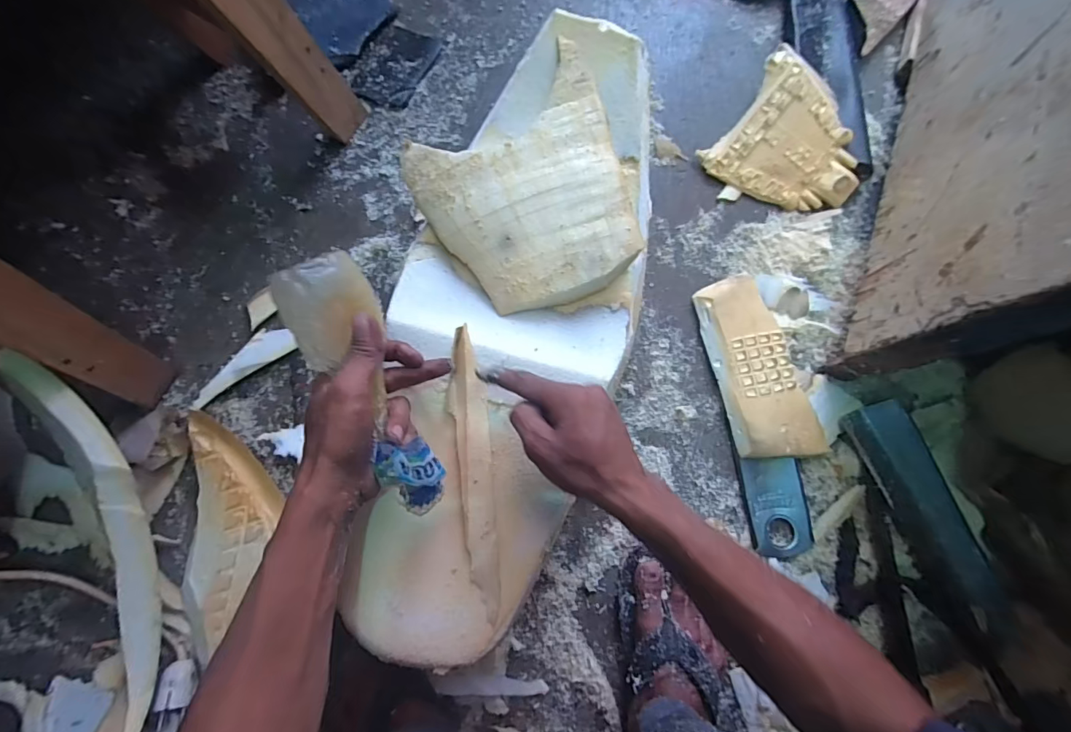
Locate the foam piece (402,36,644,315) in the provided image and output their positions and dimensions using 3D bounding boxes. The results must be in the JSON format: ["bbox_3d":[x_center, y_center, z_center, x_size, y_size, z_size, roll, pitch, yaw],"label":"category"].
[{"bbox_3d":[-0.003,-0.173,0.464,0.208,0.044,0.226,-25,84,-6],"label":"foam piece"}]

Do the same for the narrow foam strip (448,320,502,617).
[{"bbox_3d":[-0.056,0.095,0.422,0.033,0.015,0.254,-7,84,-4],"label":"narrow foam strip"}]

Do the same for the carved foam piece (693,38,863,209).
[{"bbox_3d":[0.356,-0.303,0.632,0.191,0.024,0.182,38,97,-1],"label":"carved foam piece"}]

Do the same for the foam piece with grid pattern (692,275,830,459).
[{"bbox_3d":[0.281,0.002,0.583,0.099,0.027,0.233,-14,82,-5],"label":"foam piece with grid pattern"}]

